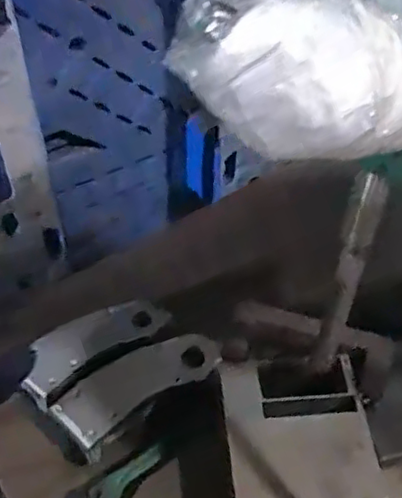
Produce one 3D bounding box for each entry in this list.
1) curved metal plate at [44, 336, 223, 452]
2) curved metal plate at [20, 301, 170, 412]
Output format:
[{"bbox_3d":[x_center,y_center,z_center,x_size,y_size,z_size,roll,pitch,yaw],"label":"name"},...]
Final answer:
[{"bbox_3d":[-0.063,0.138,0.666,0.172,0.024,0.064,-29,55,-22],"label":"curved metal plate"},{"bbox_3d":[-0.119,0.102,0.717,0.170,0.030,0.067,-29,55,-28],"label":"curved metal plate"}]

